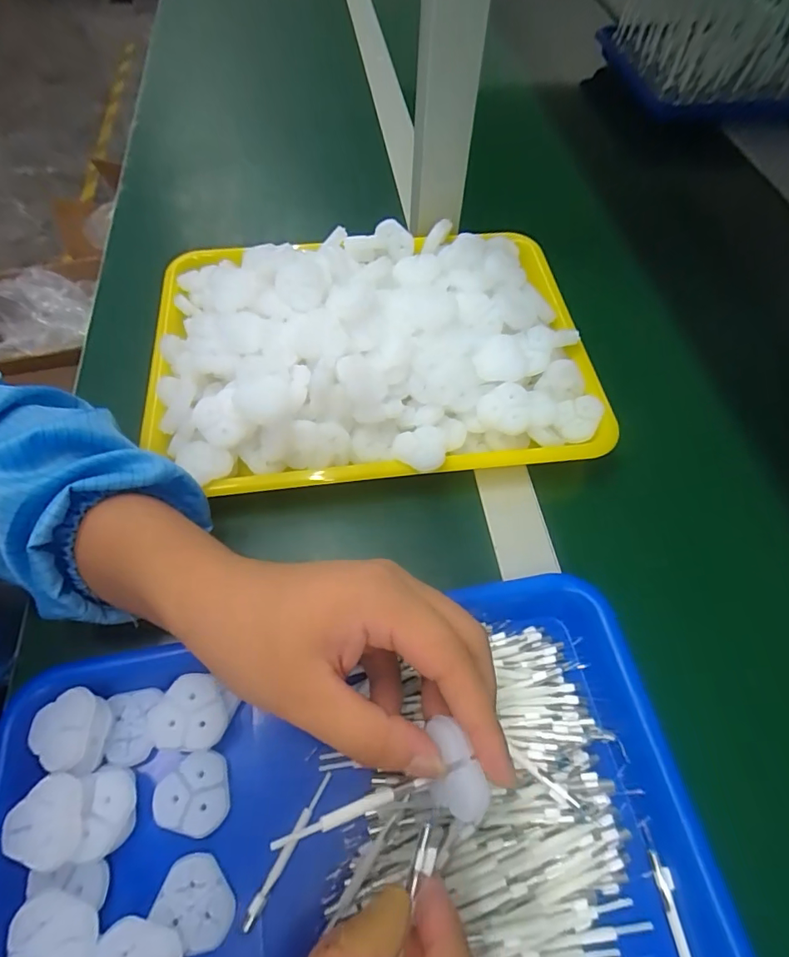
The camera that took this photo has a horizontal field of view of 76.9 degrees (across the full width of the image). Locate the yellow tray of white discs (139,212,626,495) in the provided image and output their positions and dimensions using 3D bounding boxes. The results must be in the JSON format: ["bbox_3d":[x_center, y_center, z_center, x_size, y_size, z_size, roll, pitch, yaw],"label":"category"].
[{"bbox_3d":[-0.017,-0.108,0.381,0.323,0.061,0.231,-5,60,-5],"label":"yellow tray of white discs"}]

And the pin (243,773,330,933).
[{"bbox_3d":[-0.052,0.181,0.244,0.006,0.004,0.070,26,62,13],"label":"pin"}]

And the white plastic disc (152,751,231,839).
[{"bbox_3d":[-0.103,0.161,0.255,0.035,0.009,0.036,-1,59,-2],"label":"white plastic disc"}]

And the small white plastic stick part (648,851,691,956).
[{"bbox_3d":[0.133,0.213,0.229,0.007,0.004,0.067,-6,60,-5],"label":"small white plastic stick part"}]

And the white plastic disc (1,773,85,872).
[{"bbox_3d":[-0.164,0.161,0.234,0.032,0.008,0.036,0,59,-2],"label":"white plastic disc"}]

